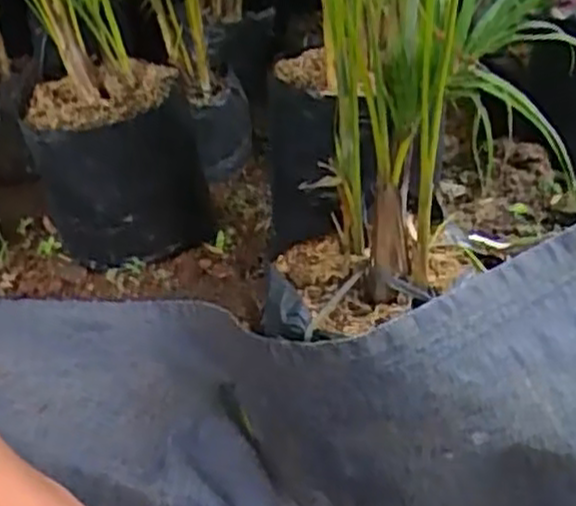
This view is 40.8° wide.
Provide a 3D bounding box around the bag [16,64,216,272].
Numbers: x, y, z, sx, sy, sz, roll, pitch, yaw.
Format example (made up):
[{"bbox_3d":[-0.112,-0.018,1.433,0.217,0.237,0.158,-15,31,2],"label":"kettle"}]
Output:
[{"bbox_3d":[-0.205,-0.110,0.925,0.182,0.177,0.193,-12,36,-13],"label":"bag"}]

